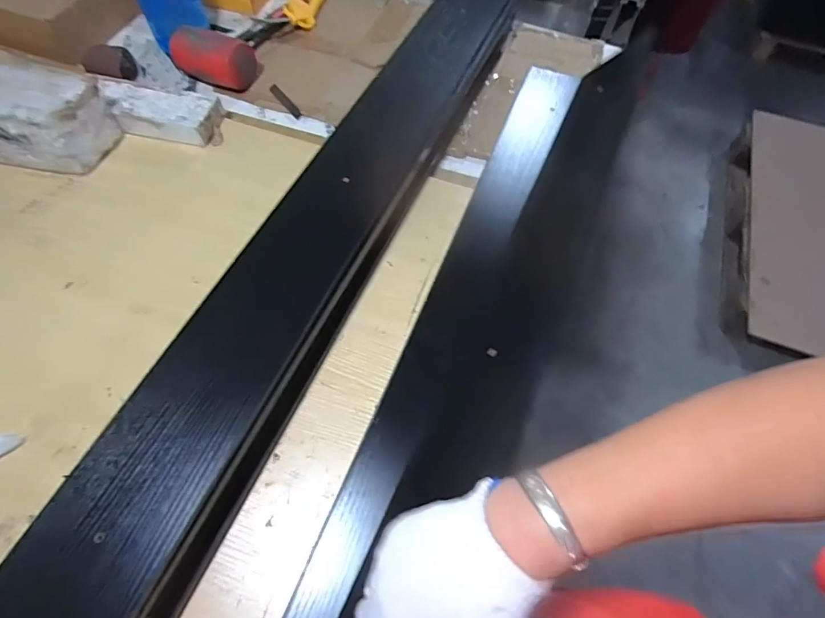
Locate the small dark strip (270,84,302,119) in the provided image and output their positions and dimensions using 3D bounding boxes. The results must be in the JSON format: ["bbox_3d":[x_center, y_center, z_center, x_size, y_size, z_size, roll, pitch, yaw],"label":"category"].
[{"bbox_3d":[-0.220,-0.362,0.793,0.017,0.004,0.098,-34,67,-19],"label":"small dark strip"}]

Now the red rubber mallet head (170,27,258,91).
[{"bbox_3d":[-0.343,-0.429,0.779,0.133,0.074,0.080,23,62,11],"label":"red rubber mallet head"}]

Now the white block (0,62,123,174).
[{"bbox_3d":[-0.565,-0.275,0.655,0.217,0.111,0.103,10,60,3],"label":"white block"}]

